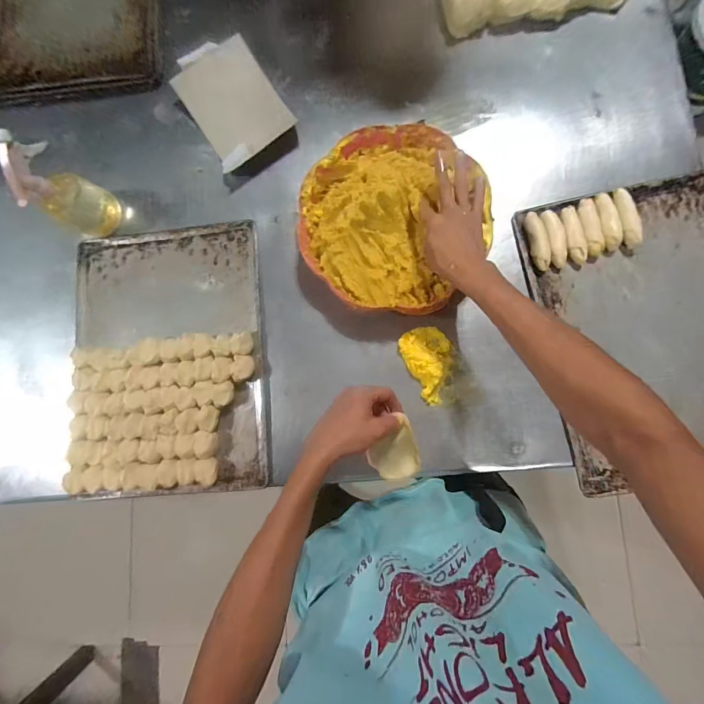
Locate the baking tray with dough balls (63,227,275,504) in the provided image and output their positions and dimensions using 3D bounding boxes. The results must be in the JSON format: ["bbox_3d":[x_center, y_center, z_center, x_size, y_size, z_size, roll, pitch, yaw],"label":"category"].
[{"bbox_3d":[-0.314,0.005,0.608,0.329,0.036,0.448,-5,84,4],"label":"baking tray with dough balls"}]

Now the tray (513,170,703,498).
[{"bbox_3d":[0.466,-0.039,0.556,0.328,0.034,0.448,-10,83,3],"label":"tray"}]

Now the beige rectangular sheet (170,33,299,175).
[{"bbox_3d":[-0.219,-0.455,0.653,0.147,0.015,0.240,-32,83,1],"label":"beige rectangular sheet"}]

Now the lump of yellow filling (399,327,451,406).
[{"bbox_3d":[0.127,0.019,0.576,0.075,0.032,0.122,-20,83,2],"label":"lump of yellow filling"}]

